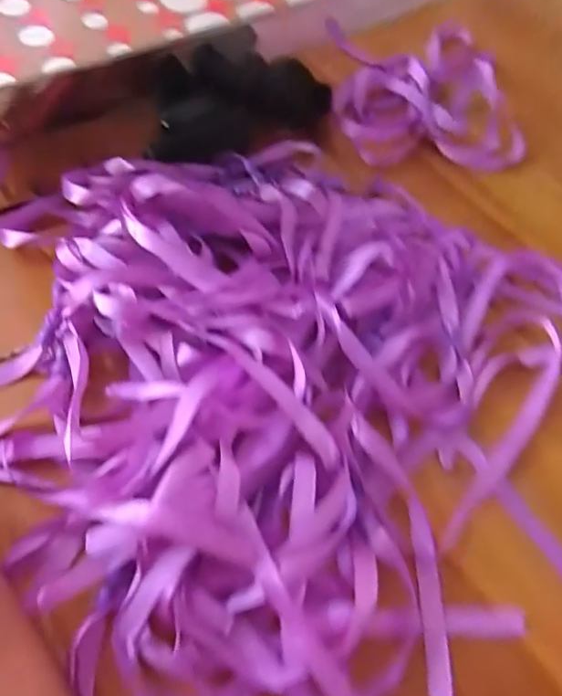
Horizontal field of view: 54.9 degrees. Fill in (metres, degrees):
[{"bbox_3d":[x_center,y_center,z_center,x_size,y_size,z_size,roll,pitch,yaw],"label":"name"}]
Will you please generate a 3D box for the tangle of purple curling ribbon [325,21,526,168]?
[{"bbox_3d":[0.109,-0.190,0.421,0.138,0.034,0.126,-1,60,-6],"label":"tangle of purple curling ribbon"}]

